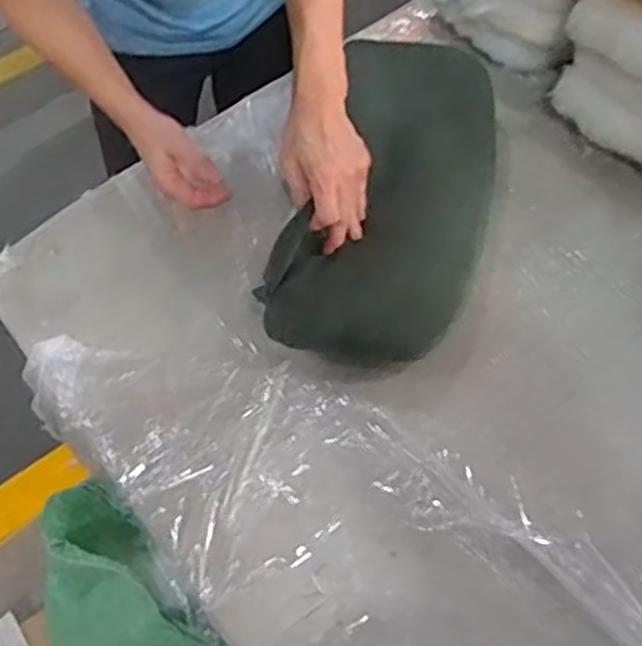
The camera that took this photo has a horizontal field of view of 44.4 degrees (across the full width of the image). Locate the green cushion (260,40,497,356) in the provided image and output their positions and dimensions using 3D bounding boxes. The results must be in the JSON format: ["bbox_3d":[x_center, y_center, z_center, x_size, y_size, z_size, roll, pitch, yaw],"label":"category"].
[{"bbox_3d":[0.084,-0.151,0.898,0.213,0.105,0.411,10,58,11],"label":"green cushion"}]

